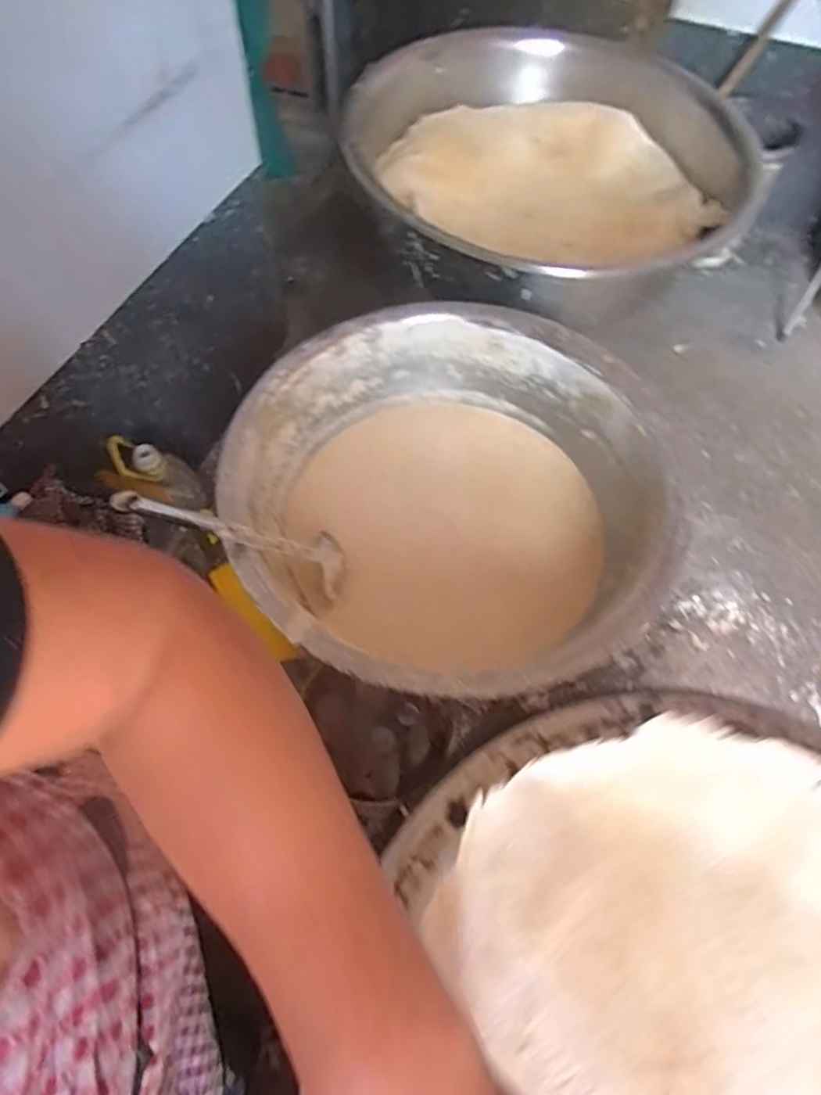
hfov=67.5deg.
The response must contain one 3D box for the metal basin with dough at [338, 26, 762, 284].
[{"bbox_3d":[0.245,-0.647,1.044,0.642,0.155,0.589,1,60,-1],"label":"metal basin with dough"}]

